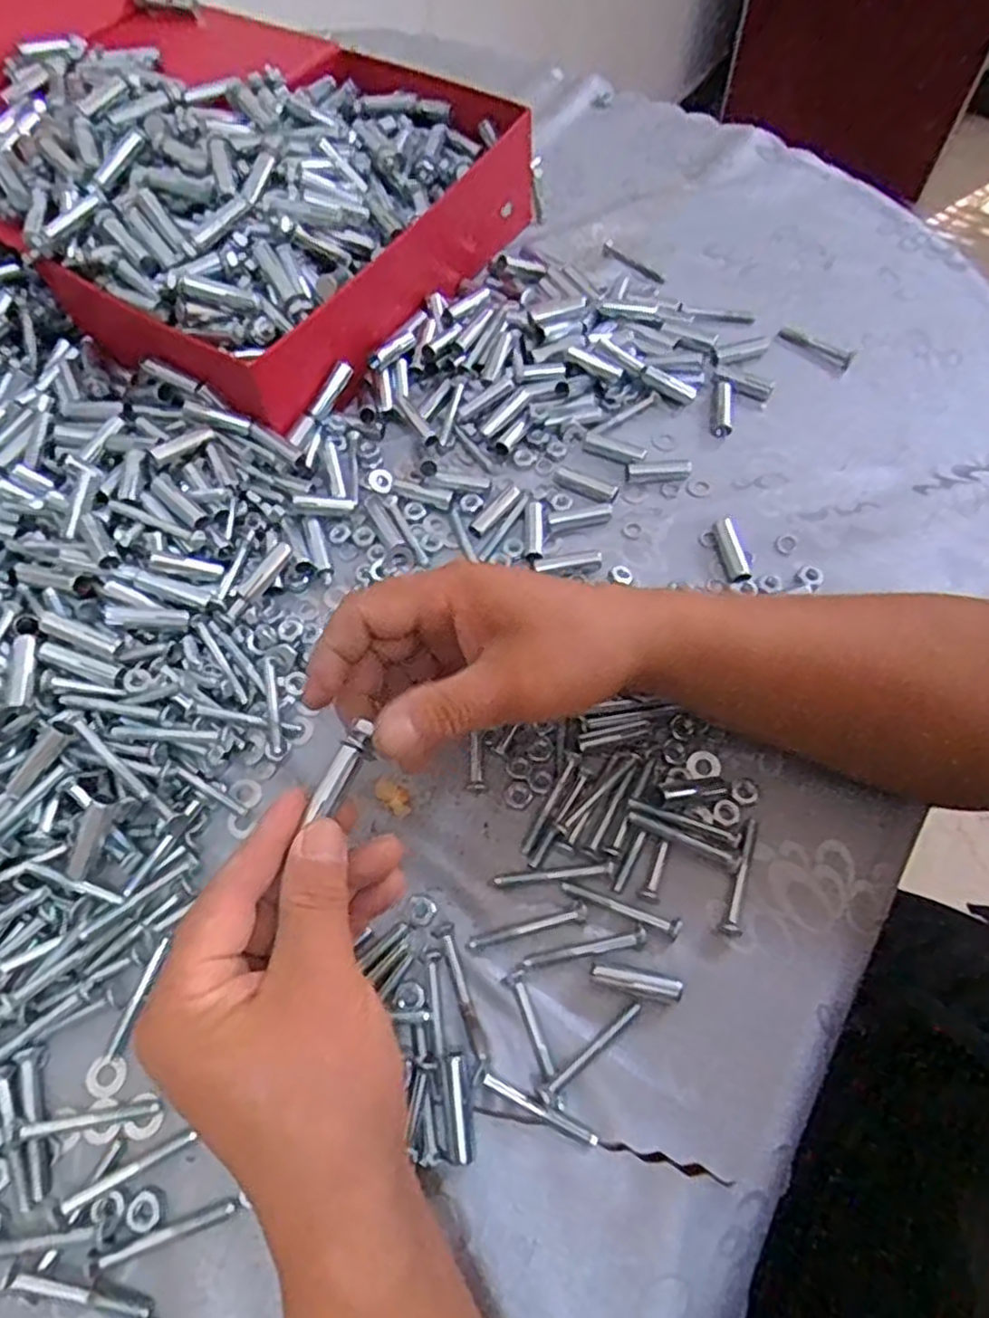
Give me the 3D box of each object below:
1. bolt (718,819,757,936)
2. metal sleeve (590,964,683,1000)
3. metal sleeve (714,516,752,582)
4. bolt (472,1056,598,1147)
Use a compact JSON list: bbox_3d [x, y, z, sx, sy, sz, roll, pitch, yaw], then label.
[{"bbox_3d":[0.117,0.102,0.338,0.009,0.010,0.053,18,65,9],"label":"bolt"},{"bbox_3d":[0.062,0.142,0.319,0.040,0.008,0.008,12,64,6],"label":"metal sleeve"},{"bbox_3d":[0.141,-0.064,0.425,0.013,0.009,0.042,-8,64,-3],"label":"metal sleeve"},{"bbox_3d":[0.017,0.186,0.299,0.055,0.005,0.009,27,67,13],"label":"bolt"}]

